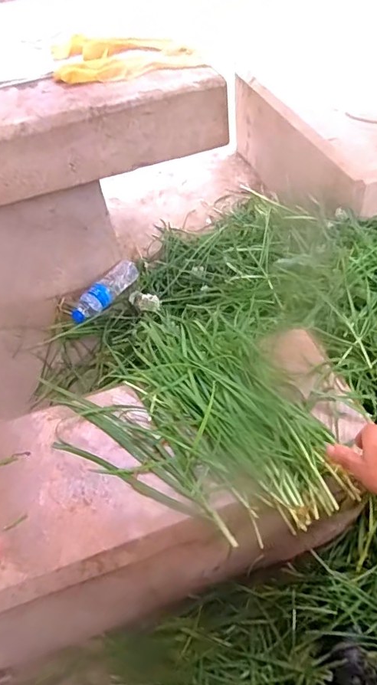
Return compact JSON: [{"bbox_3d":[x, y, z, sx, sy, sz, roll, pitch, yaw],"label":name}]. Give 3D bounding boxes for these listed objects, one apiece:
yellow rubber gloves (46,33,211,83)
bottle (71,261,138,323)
[{"bbox_3d":[-0.117,-0.537,0.862,0.285,0.032,0.152,-10,50,-2],"label":"yellow rubber gloves"},{"bbox_3d":[-0.219,-0.136,1.224,0.071,0.052,0.235,27,58,25],"label":"bottle"}]

